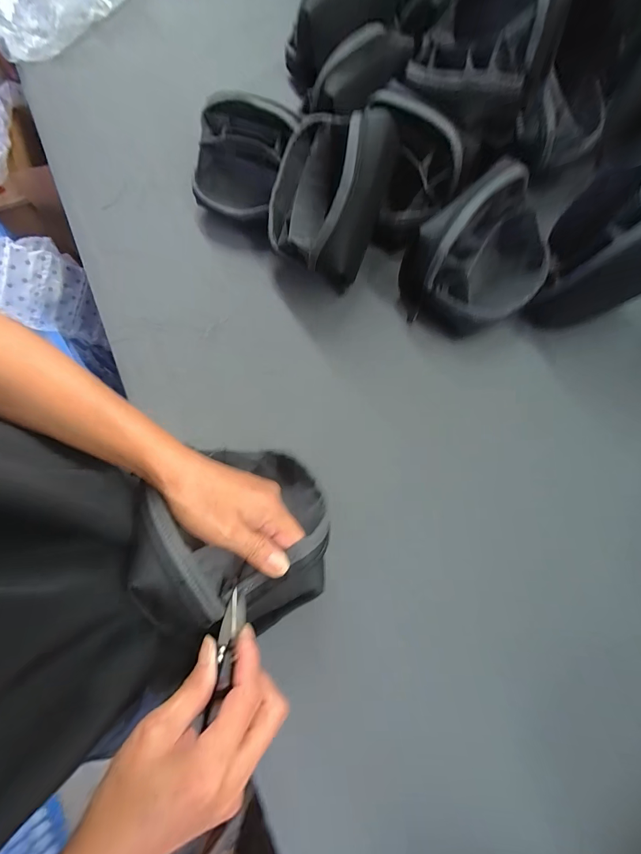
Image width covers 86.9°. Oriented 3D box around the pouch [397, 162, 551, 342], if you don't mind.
[{"bbox_3d":[0.201,-0.200,0.403,0.167,0.122,0.126,-40,74,-11],"label":"pouch"}]

